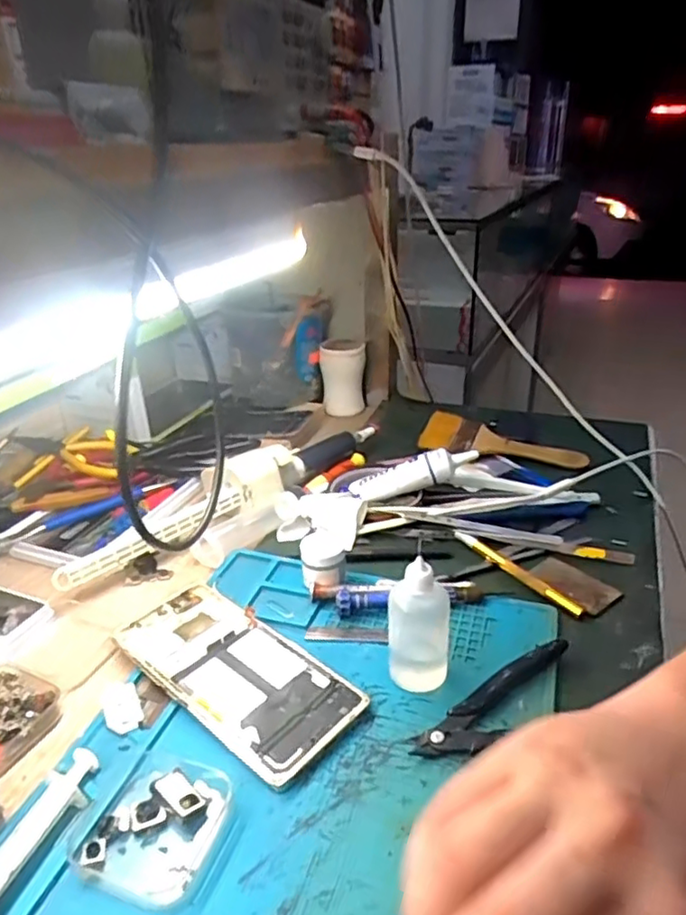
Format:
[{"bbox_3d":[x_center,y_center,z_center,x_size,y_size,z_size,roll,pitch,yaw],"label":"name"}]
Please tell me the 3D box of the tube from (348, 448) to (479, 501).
[{"bbox_3d":[0.062,0.013,0.565,0.113,0.023,0.035,-17,26,8],"label":"tube"}]

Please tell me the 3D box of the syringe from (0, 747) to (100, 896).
[{"bbox_3d":[-0.147,0.177,0.297,0.018,0.013,0.091,7,28,15],"label":"syringe"}]

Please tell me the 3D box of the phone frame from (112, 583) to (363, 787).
[{"bbox_3d":[-0.068,0.130,0.394,0.162,0.009,0.075,21,34,36],"label":"phone frame"}]

